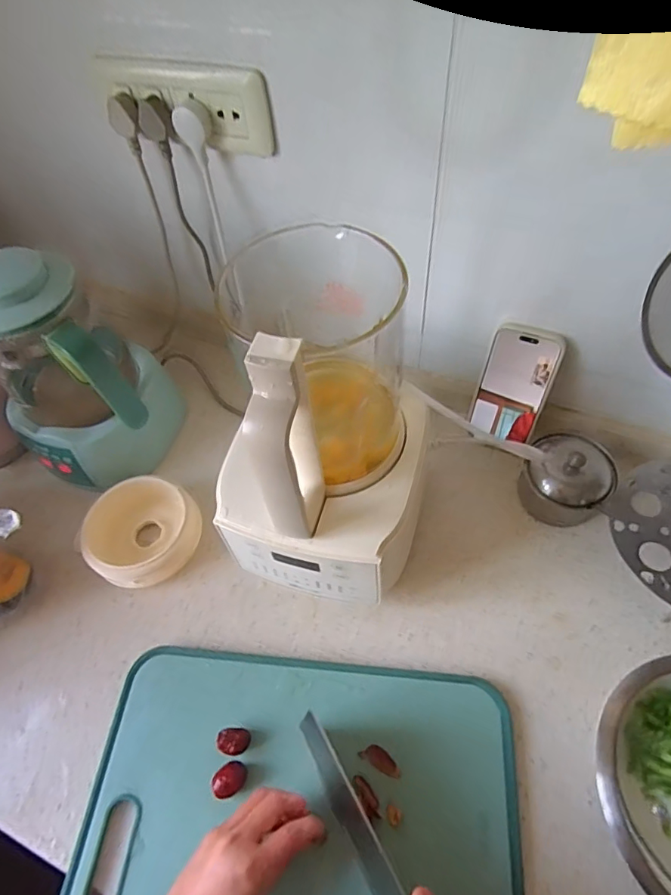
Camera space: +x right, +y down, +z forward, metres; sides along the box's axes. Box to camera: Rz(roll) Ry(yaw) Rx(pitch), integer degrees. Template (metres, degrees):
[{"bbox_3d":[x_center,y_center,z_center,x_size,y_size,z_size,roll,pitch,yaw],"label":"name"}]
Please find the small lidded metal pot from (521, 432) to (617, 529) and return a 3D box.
[{"bbox_3d":[0.250,0.033,0.549,0.089,0.071,0.083,19,61,16],"label":"small lidded metal pot"}]

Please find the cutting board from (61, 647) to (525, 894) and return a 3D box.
[{"bbox_3d":[-0.032,0.306,0.422,0.359,0.024,0.239,3,57,7],"label":"cutting board"}]

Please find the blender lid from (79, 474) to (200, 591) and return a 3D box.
[{"bbox_3d":[-0.214,0.094,0.563,0.120,0.042,0.120,-2,57,4],"label":"blender lid"}]

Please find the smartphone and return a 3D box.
[{"bbox_3d":[0.201,-0.070,0.570,0.075,0.136,0.008,19,40,17],"label":"smartphone"}]

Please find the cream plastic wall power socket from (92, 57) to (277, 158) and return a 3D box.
[{"bbox_3d":[-0.143,-0.324,0.483,0.172,0.074,0.014,11,59,12],"label":"cream plastic wall power socket"}]

